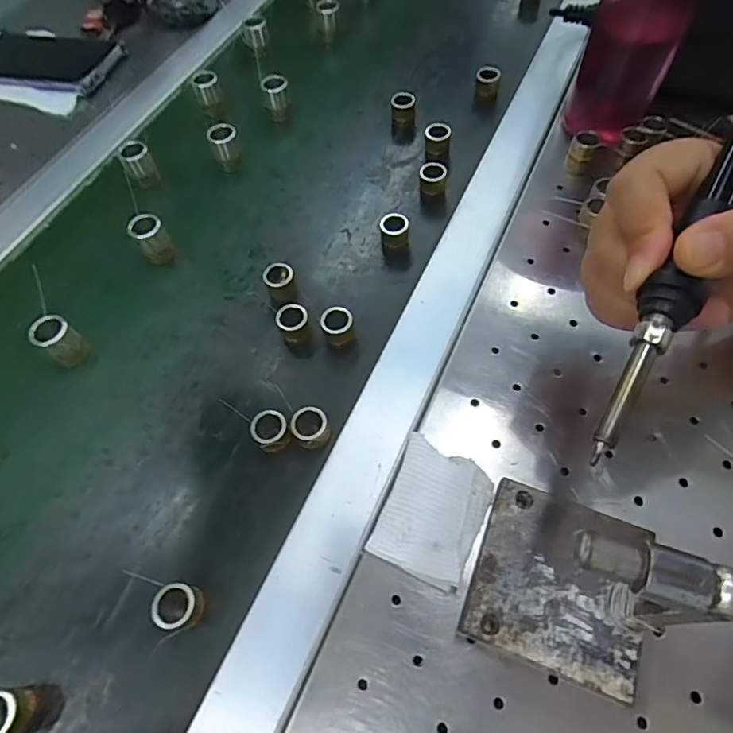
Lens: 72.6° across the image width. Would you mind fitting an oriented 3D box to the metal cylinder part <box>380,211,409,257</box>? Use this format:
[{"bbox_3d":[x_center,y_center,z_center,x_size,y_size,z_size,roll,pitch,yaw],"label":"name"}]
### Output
[{"bbox_3d":[0.021,-0.096,0.362,0.020,0.024,0.022,1,60,5],"label":"metal cylinder part"}]

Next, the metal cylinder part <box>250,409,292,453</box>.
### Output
[{"bbox_3d":[-0.055,0.039,0.291,0.020,0.020,0.021,-2,59,3],"label":"metal cylinder part"}]

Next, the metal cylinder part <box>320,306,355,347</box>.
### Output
[{"bbox_3d":[-0.019,-0.025,0.324,0.019,0.020,0.019,-2,59,3],"label":"metal cylinder part"}]

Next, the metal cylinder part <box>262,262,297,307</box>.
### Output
[{"bbox_3d":[-0.059,-0.057,0.344,0.020,0.021,0.018,-21,60,-8],"label":"metal cylinder part"}]

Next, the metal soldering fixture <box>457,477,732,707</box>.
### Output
[{"bbox_3d":[0.090,0.084,0.210,0.074,0.098,0.076,17,63,12],"label":"metal soldering fixture"}]

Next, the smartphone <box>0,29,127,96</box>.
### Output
[{"bbox_3d":[-0.340,-0.325,0.527,0.176,0.015,0.093,15,62,12],"label":"smartphone"}]

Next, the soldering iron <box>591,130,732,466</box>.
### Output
[{"bbox_3d":[0.136,-0.056,0.202,0.018,0.025,0.204,28,74,19],"label":"soldering iron"}]

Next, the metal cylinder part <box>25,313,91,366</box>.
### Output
[{"bbox_3d":[-0.200,-0.017,0.327,0.021,0.033,0.024,35,68,22],"label":"metal cylinder part"}]

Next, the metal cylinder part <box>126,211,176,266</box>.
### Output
[{"bbox_3d":[-0.157,-0.092,0.369,0.022,0.038,0.019,-28,61,-12],"label":"metal cylinder part"}]

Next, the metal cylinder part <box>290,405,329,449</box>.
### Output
[{"bbox_3d":[-0.032,0.037,0.290,0.019,0.018,0.021,-39,64,-18],"label":"metal cylinder part"}]

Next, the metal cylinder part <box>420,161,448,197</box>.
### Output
[{"bbox_3d":[0.052,-0.145,0.391,0.020,0.024,0.021,-2,59,3],"label":"metal cylinder part"}]

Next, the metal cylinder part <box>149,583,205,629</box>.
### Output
[{"bbox_3d":[-0.094,0.120,0.250,0.020,0.021,0.020,-2,59,3],"label":"metal cylinder part"}]

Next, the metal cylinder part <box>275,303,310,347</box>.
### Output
[{"bbox_3d":[-0.047,-0.026,0.327,0.019,0.022,0.021,-15,60,-5],"label":"metal cylinder part"}]

